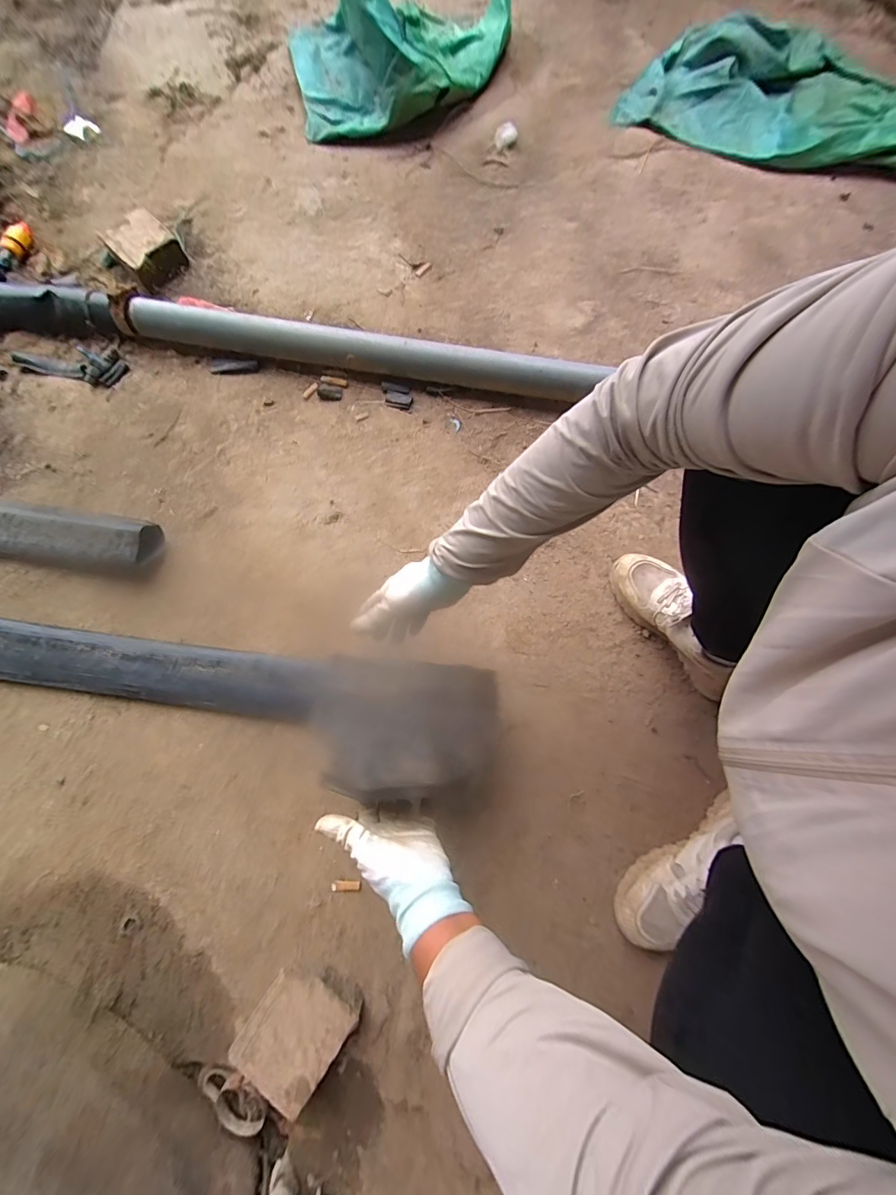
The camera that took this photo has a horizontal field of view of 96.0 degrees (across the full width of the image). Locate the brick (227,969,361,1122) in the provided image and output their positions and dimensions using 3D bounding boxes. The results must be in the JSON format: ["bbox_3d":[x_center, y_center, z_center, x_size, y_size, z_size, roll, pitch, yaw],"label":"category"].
[{"bbox_3d":[-0.189,0.537,0.503,0.108,0.044,0.122,34,78,8],"label":"brick"}]

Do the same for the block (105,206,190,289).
[{"bbox_3d":[-0.598,-0.688,0.802,0.116,0.052,0.139,-43,80,-10],"label":"block"}]

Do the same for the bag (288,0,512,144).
[{"bbox_3d":[-0.095,-1.252,0.895,0.519,0.138,0.418,-16,77,-4],"label":"bag"}]

